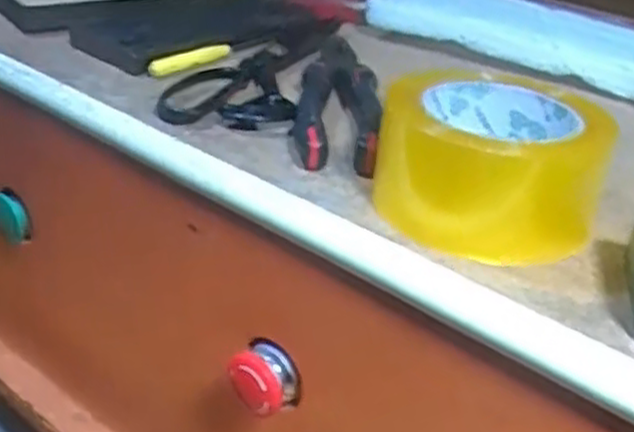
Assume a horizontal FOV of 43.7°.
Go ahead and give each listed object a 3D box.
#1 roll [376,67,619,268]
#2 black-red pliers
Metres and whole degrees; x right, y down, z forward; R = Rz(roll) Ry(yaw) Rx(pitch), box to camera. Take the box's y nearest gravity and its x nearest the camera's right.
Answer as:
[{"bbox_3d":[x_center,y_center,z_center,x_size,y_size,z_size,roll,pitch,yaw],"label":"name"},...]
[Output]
[{"bbox_3d":[0.088,-0.028,0.419,0.106,0.071,0.106,5,29,1],"label":"roll"},{"bbox_3d":[0.014,-0.084,0.518,0.050,0.025,0.216,5,29,1],"label":"black-red pliers"}]

